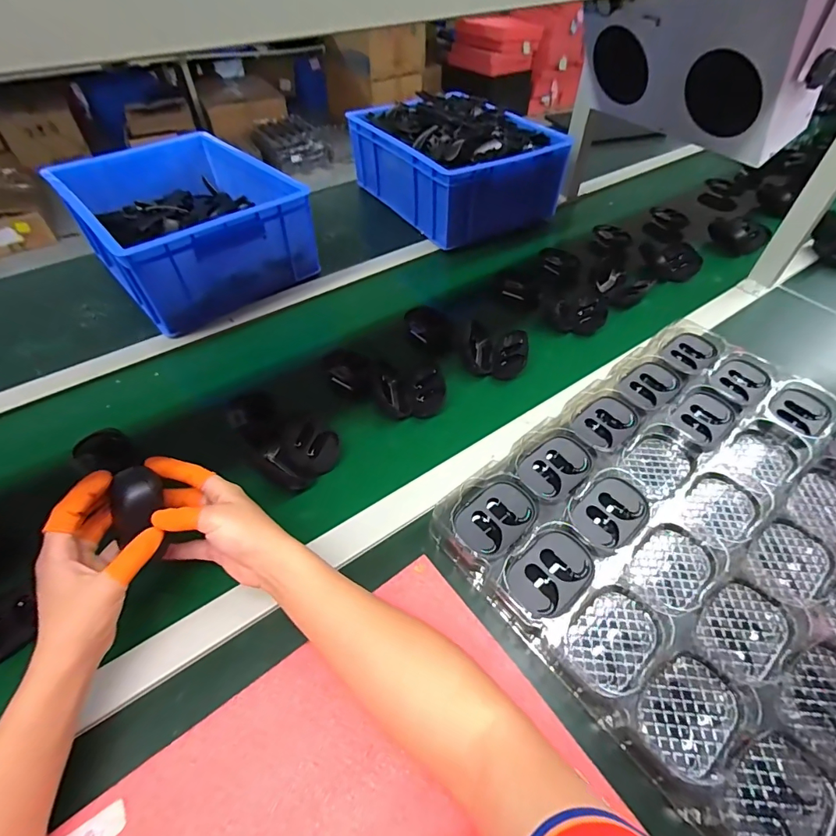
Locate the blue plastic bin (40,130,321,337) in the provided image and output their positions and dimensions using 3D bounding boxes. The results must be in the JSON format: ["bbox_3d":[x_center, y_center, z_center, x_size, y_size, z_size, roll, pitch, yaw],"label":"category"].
[{"bbox_3d":[-0.412,-0.351,0.782,0.301,0.143,0.392,-36,57,-24],"label":"blue plastic bin"}]

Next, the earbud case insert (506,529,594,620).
[{"bbox_3d":[0.127,0.152,0.422,0.060,0.028,0.085,36,59,26],"label":"earbud case insert"}]

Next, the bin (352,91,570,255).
[{"bbox_3d":[0.082,-0.541,0.924,0.302,0.152,0.367,-26,55,-20],"label":"bin"}]

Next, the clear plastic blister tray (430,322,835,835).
[{"bbox_3d":[0.326,0.095,0.462,0.501,0.038,0.394,-34,58,-25],"label":"clear plastic blister tray"}]

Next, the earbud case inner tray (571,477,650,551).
[{"bbox_3d":[0.201,0.101,0.458,0.081,0.016,0.058,-34,57,-25],"label":"earbud case inner tray"}]

